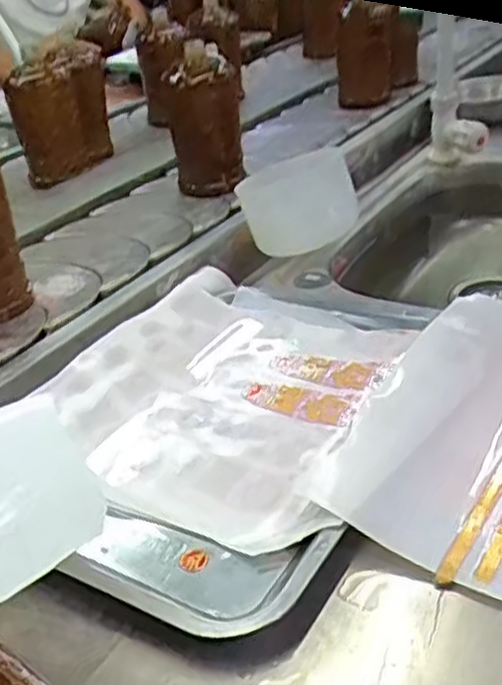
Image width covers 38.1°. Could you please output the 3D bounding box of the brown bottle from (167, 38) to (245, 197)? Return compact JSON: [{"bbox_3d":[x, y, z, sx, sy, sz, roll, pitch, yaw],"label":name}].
[{"bbox_3d":[-0.059,-0.295,0.967,0.087,0.186,0.074,-12,32,-9],"label":"brown bottle"}]

